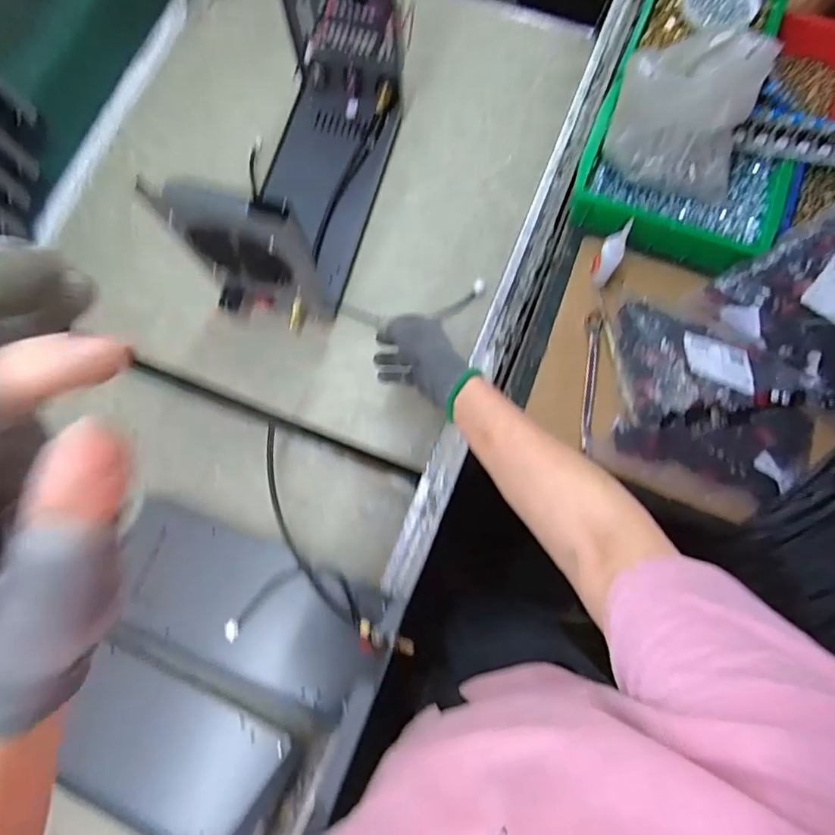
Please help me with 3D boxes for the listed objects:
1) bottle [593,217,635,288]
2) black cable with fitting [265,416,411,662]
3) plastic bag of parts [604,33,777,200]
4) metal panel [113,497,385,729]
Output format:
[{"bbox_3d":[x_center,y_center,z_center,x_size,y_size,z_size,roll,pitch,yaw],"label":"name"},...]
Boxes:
[{"bbox_3d":[0.240,-0.202,0.640,0.026,0.110,0.023,24,79,6],"label":"bottle"},{"bbox_3d":[-0.115,0.154,0.606,0.065,0.026,0.303,-34,82,5],"label":"black cable with fitting"},{"bbox_3d":[0.330,-0.374,0.628,0.169,0.114,0.148,19,79,5],"label":"plastic bag of parts"},{"bbox_3d":[-0.203,0.220,0.597,0.314,0.025,0.157,22,74,9],"label":"metal panel"}]

